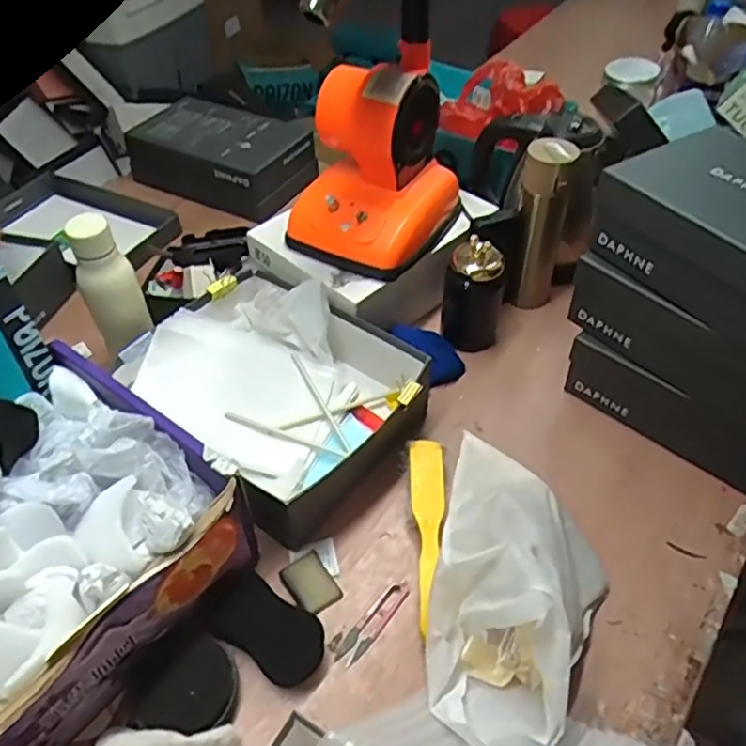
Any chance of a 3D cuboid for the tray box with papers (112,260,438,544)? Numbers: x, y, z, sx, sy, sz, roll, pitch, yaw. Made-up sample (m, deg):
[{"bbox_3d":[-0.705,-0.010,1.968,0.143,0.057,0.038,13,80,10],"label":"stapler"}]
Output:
[{"bbox_3d":[-0.113,0.020,0.824,0.326,0.131,0.247,34,56,28],"label":"tray box with papers"}]

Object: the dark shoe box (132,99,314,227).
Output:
[{"bbox_3d":[-0.268,-0.393,1.201,0.339,0.096,0.176,21,51,20],"label":"dark shoe box"}]

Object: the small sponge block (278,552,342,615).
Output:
[{"bbox_3d":[-0.064,0.219,0.695,0.046,0.009,0.060,-30,53,-24],"label":"small sponge block"}]

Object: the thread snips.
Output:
[{"bbox_3d":[0.000,0.252,0.674,0.024,0.005,0.096,30,54,26],"label":"thread snips"}]

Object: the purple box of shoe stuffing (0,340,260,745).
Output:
[{"bbox_3d":[-0.353,0.174,0.599,0.308,0.157,0.394,28,54,25],"label":"purple box of shoe stuffing"}]

